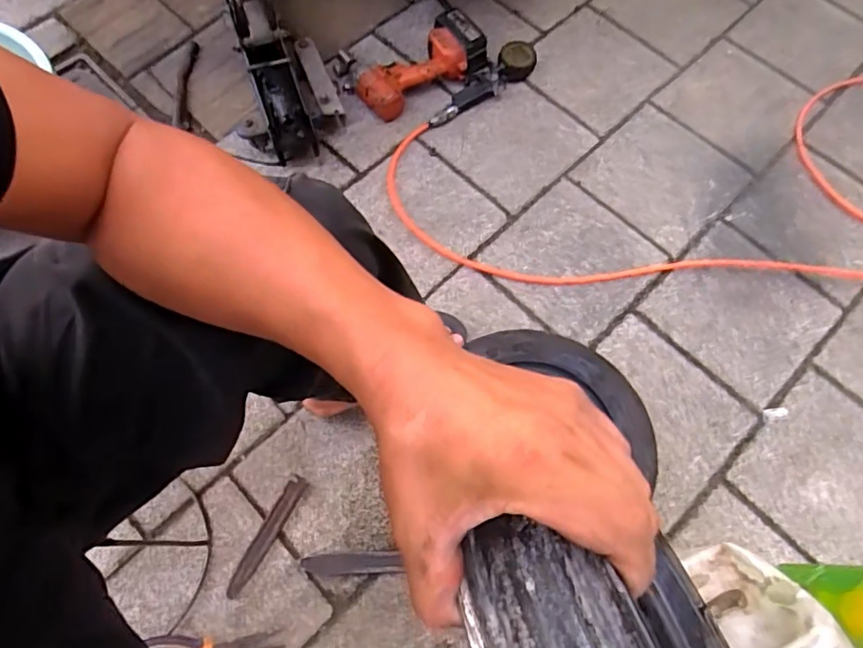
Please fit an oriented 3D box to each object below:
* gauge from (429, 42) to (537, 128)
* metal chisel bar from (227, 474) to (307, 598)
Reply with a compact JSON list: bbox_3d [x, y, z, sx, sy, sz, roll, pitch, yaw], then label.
[{"bbox_3d":[0.096,-0.450,1.055,0.248,0.040,0.065,-36,73,-14],"label":"gauge"},{"bbox_3d":[-0.229,0.294,0.778,0.029,0.007,0.172,27,70,10],"label":"metal chisel bar"}]

